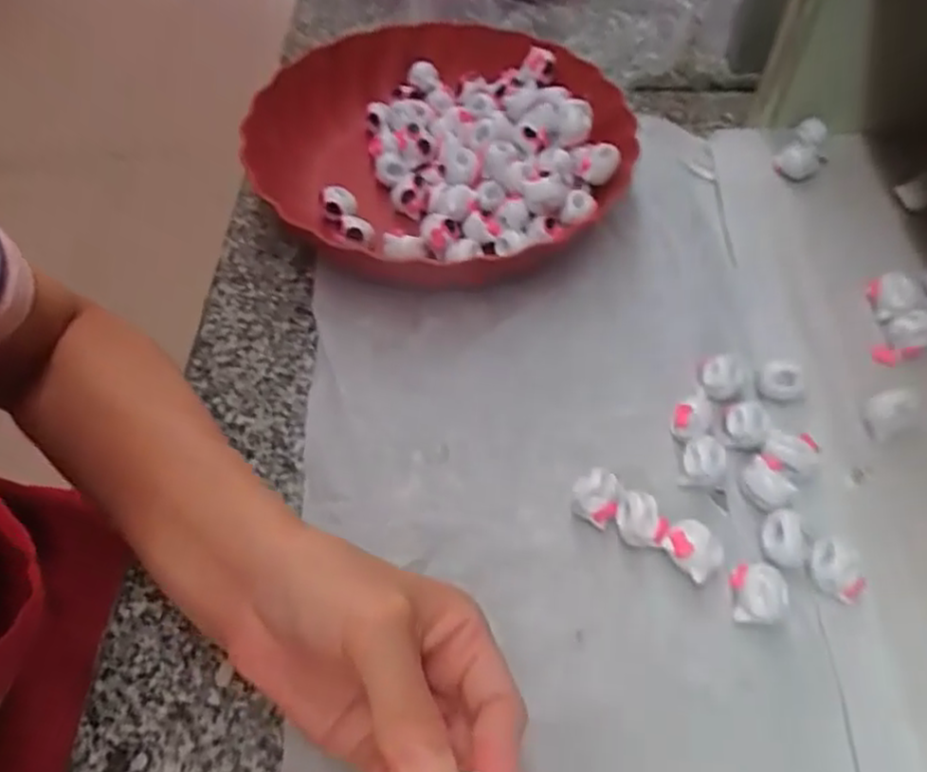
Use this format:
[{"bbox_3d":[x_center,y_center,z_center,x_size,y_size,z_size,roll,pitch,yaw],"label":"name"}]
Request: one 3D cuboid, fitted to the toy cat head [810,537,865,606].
[{"bbox_3d":[0.169,0.082,0.326,0.026,0.012,0.022,37,63,24],"label":"toy cat head"}]

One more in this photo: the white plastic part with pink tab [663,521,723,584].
[{"bbox_3d":[0.105,0.076,0.333,0.018,0.020,0.023,-37,61,-23],"label":"white plastic part with pink tab"}]

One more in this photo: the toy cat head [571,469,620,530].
[{"bbox_3d":[0.064,0.054,0.351,0.023,0.020,0.024,24,58,18],"label":"toy cat head"}]

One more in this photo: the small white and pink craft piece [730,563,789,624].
[{"bbox_3d":[0.131,0.093,0.322,0.021,0.016,0.023,8,55,7],"label":"small white and pink craft piece"}]

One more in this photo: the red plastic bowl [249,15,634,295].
[{"bbox_3d":[-0.012,-0.159,0.485,0.234,0.046,0.250,-1,54,1],"label":"red plastic bowl"}]

